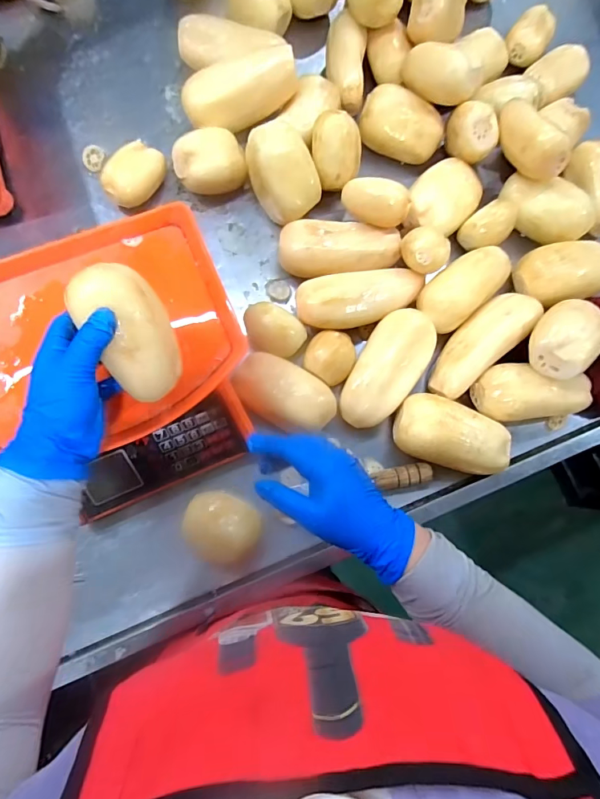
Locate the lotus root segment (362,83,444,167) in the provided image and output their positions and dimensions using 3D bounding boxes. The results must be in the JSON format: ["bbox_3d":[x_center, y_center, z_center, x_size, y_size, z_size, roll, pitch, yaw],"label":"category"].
[{"bbox_3d":[0.144,-0.389,0.613,0.121,0.056,0.071,21,80,0],"label":"lotus root segment"}]

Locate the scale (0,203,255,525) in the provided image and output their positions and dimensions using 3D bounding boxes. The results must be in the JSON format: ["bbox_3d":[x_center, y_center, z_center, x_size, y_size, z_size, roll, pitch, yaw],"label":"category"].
[{"bbox_3d":[-0.206,-0.032,0.490,0.280,0.130,0.279,-24,83,-7],"label":"scale"}]

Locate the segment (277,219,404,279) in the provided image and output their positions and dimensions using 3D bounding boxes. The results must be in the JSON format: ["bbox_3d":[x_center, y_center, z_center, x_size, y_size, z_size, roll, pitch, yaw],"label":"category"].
[{"bbox_3d":[0.052,-0.195,0.572,0.156,0.050,0.070,1,81,-4],"label":"segment"}]

